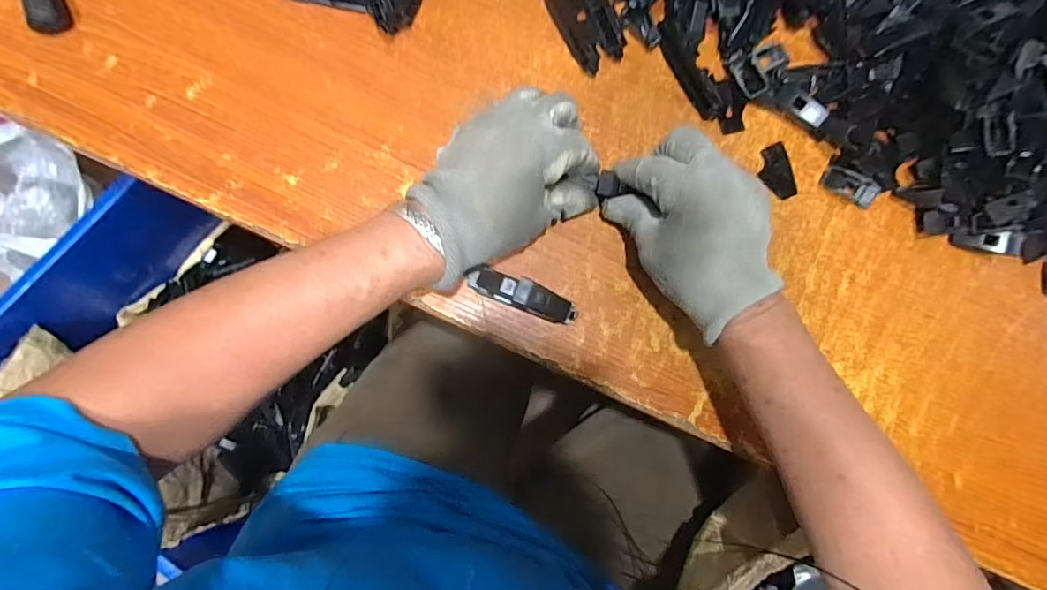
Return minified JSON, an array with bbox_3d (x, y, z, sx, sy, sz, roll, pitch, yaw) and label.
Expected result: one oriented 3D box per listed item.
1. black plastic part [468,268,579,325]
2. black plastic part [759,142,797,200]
[{"bbox_3d":[0.001,0.001,0.346,0.077,0.023,0.019,20,83,-4],"label":"black plastic part"},{"bbox_3d":[0.190,-0.092,0.380,0.017,0.016,0.041,-20,87,-7],"label":"black plastic part"}]

